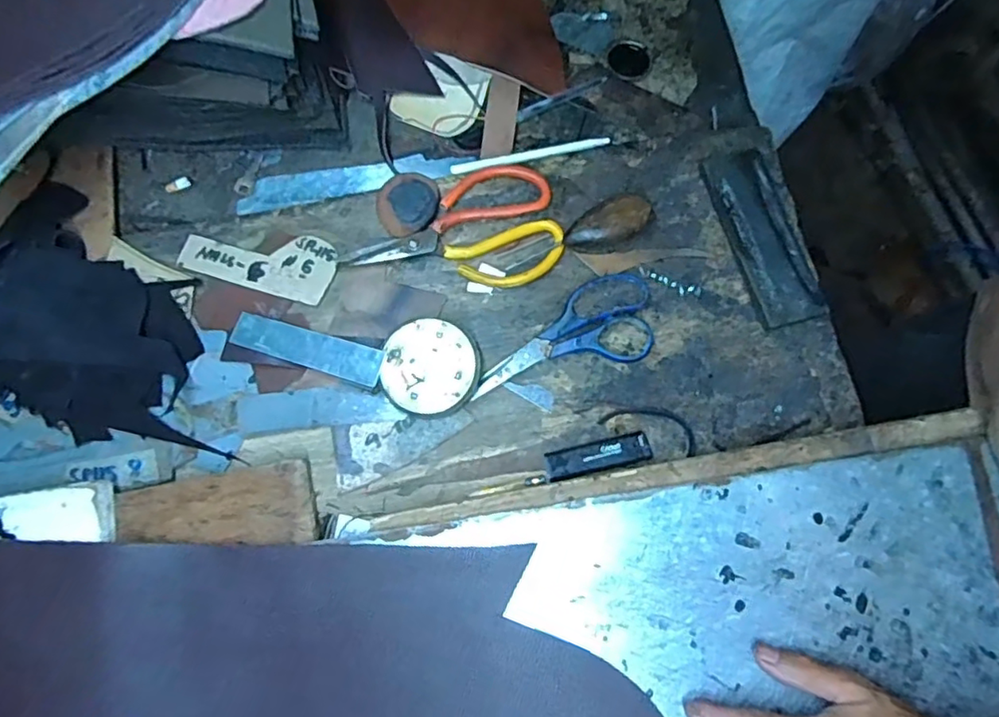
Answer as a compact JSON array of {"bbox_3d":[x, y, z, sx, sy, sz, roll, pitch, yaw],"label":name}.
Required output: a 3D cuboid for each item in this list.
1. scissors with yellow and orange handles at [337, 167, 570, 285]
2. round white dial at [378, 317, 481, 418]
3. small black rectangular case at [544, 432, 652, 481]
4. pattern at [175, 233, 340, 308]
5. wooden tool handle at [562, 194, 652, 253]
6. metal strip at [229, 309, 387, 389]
[{"bbox_3d":[-0.035,-0.114,0.501,0.173,0.013,0.103,4,76,0],"label":"scissors with yellow and orange handles"},{"bbox_3d":[-0.053,0.009,0.466,0.072,0.025,0.074,5,76,0],"label":"round white dial"},{"bbox_3d":[0.076,0.075,0.460,0.081,0.009,0.023,-12,77,-4],"label":"small black rectangular case"},{"bbox_3d":[-0.199,-0.085,0.499,0.122,0.004,0.054,16,83,1],"label":"pattern"},{"bbox_3d":[0.089,-0.111,0.490,0.072,0.023,0.036,-20,77,-6],"label":"wooden tool handle"},{"bbox_3d":[-0.151,-0.009,0.469,0.127,0.005,0.029,16,83,11],"label":"metal strip"}]

